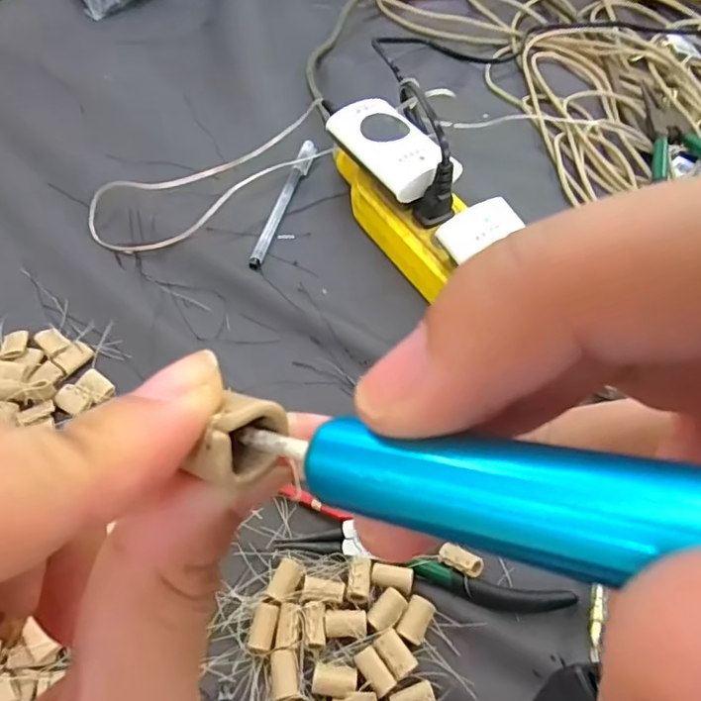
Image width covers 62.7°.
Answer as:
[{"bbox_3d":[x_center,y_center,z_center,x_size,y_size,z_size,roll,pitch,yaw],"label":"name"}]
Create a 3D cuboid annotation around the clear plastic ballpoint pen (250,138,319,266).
[{"bbox_3d":[-0.049,-0.114,0.438,0.014,0.006,0.140,13,58,5],"label":"clear plastic ballpoint pen"}]

